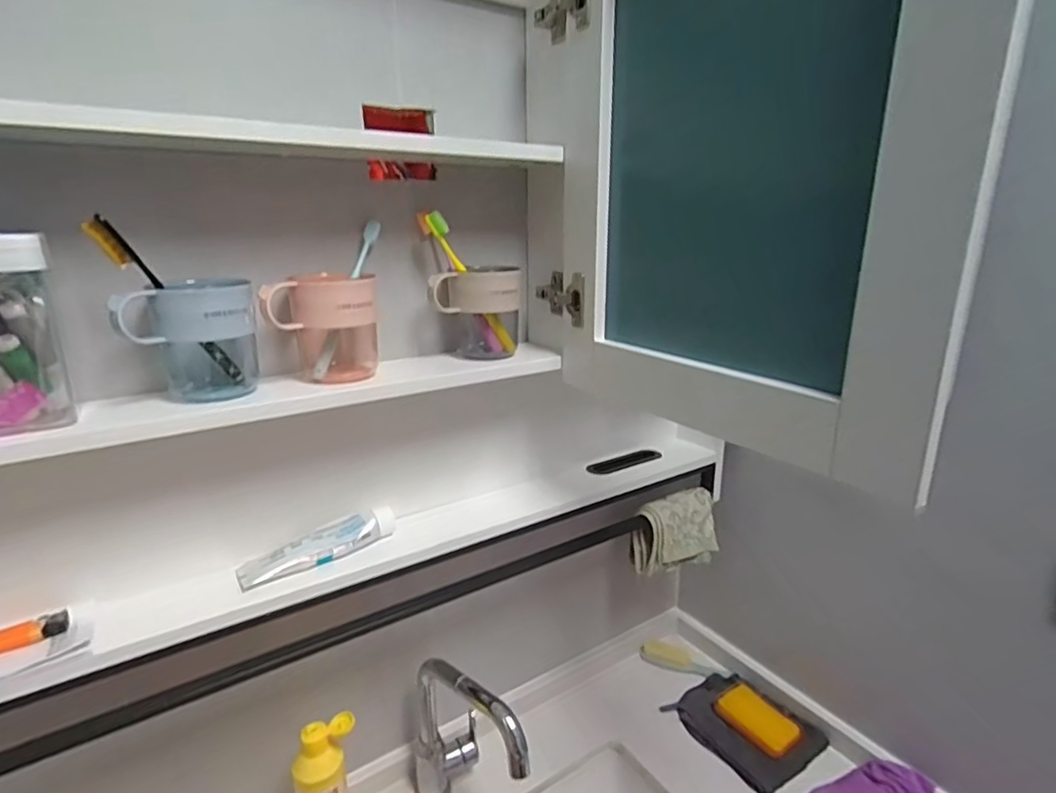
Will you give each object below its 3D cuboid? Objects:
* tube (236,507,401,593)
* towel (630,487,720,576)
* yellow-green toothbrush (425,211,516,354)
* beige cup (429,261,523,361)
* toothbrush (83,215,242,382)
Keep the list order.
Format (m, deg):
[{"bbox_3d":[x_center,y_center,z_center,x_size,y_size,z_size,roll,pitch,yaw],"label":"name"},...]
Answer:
[{"bbox_3d":[-0.225,0.161,0.637,0.166,0.033,0.041,-11,20,-32],"label":"tube"},{"bbox_3d":[0.229,0.209,0.894,0.134,0.106,0.056,-7,18,-22],"label":"towel"},{"bbox_3d":[-0.063,-0.129,0.679,0.017,0.185,0.024,-36,26,-8],"label":"yellow-green toothbrush"},{"bbox_3d":[-0.058,-0.095,0.686,0.099,0.101,0.077,1,17,2],"label":"beige cup"},{"bbox_3d":[-0.308,-0.075,0.512,0.017,0.186,0.019,6,54,19],"label":"toothbrush"}]

